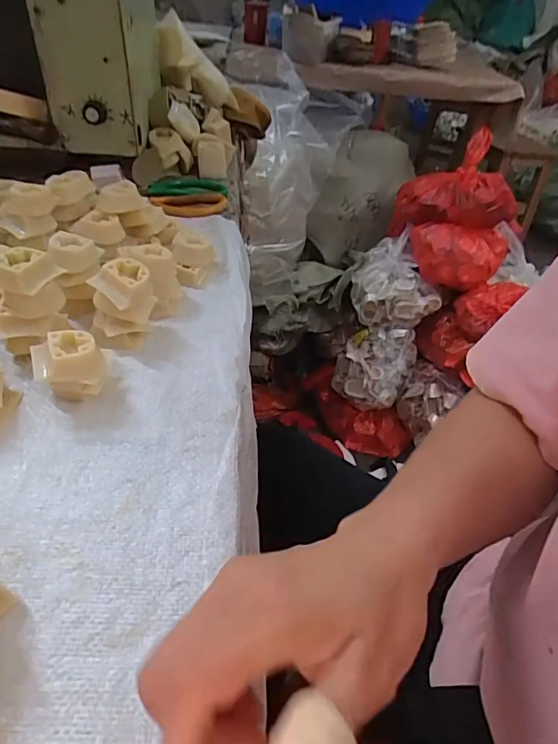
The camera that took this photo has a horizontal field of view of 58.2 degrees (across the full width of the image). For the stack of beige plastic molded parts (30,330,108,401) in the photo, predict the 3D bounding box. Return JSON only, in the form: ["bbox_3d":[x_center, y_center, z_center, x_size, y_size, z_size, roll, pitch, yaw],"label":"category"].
[{"bbox_3d":[-0.146,0.000,0.352,0.045,0.048,0.034,-15,45,-21],"label":"stack of beige plastic molded parts"}]

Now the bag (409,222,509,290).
[{"bbox_3d":[0.425,-0.282,1.192,0.225,0.106,0.145,15,41,9],"label":"bag"}]

